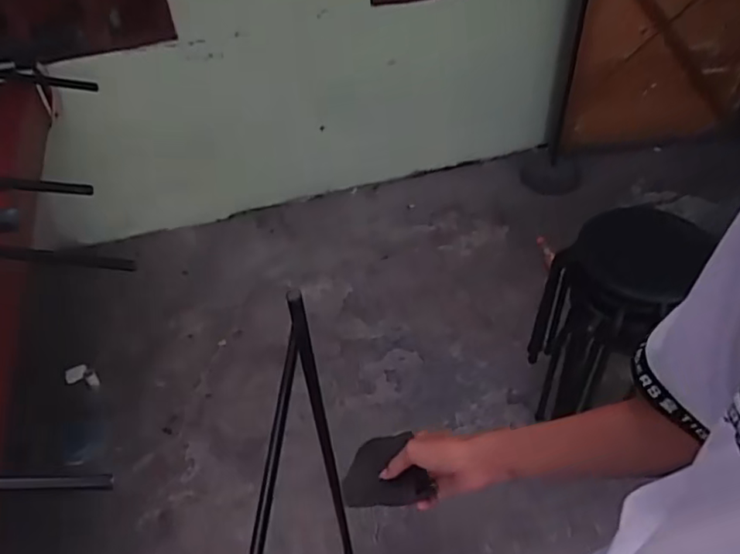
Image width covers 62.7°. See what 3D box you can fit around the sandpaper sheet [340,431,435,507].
[{"bbox_3d":[0.016,0.231,0.723,0.115,0.017,0.081,-22,53,27],"label":"sandpaper sheet"}]

